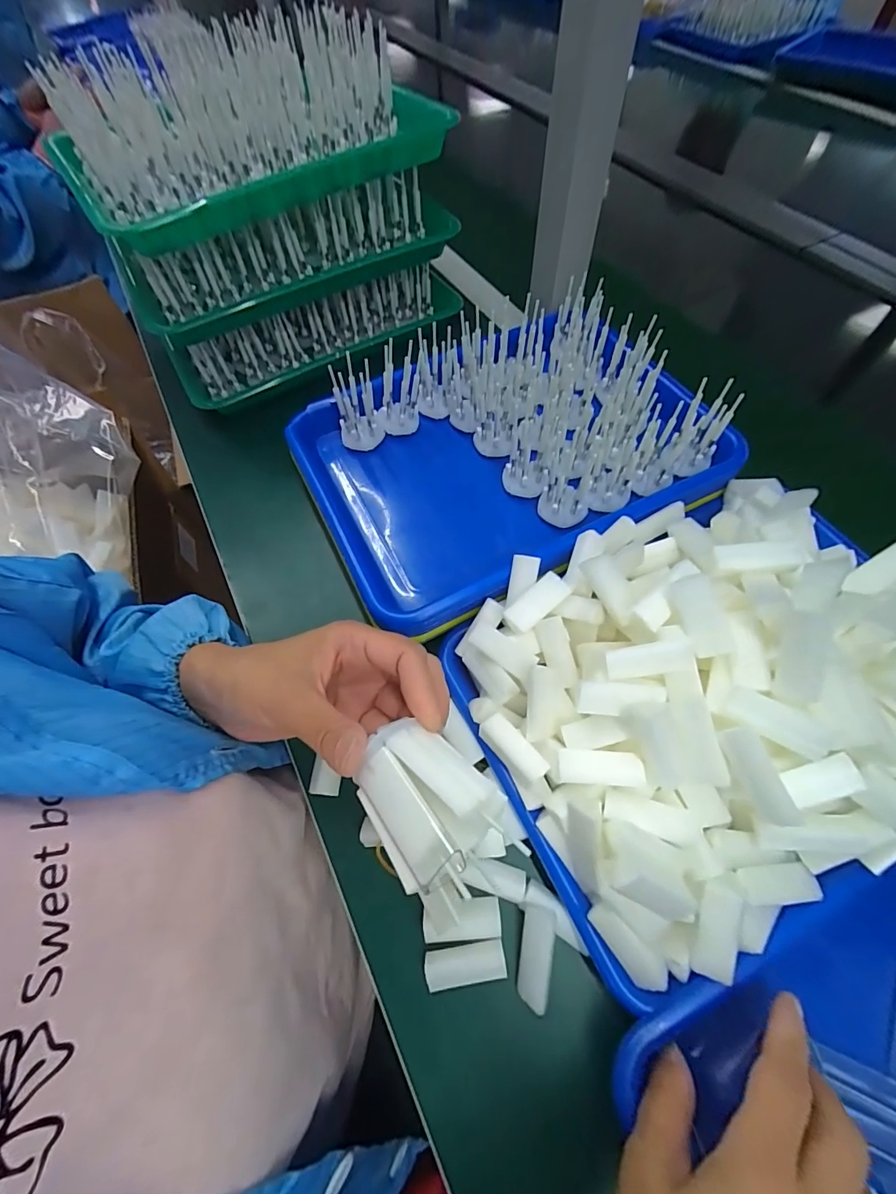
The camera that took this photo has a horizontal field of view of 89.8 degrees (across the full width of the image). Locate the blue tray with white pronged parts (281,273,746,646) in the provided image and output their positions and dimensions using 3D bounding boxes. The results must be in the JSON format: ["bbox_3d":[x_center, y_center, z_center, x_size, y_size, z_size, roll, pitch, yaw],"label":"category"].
[{"bbox_3d":[0.045,-0.134,0.378,0.322,0.073,0.245,-26,63,-12],"label":"blue tray with white pronged parts"}]

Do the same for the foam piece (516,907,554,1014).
[{"bbox_3d":[0.050,0.203,0.255,0.016,0.010,0.047,9,62,7],"label":"foam piece"}]

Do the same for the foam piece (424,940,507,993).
[{"bbox_3d":[0.010,0.211,0.257,0.045,0.012,0.019,-10,61,-4],"label":"foam piece"}]

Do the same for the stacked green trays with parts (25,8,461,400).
[{"bbox_3d":[-0.170,-0.387,0.463,0.331,0.188,0.221,-28,64,-13],"label":"stacked green trays with parts"}]

